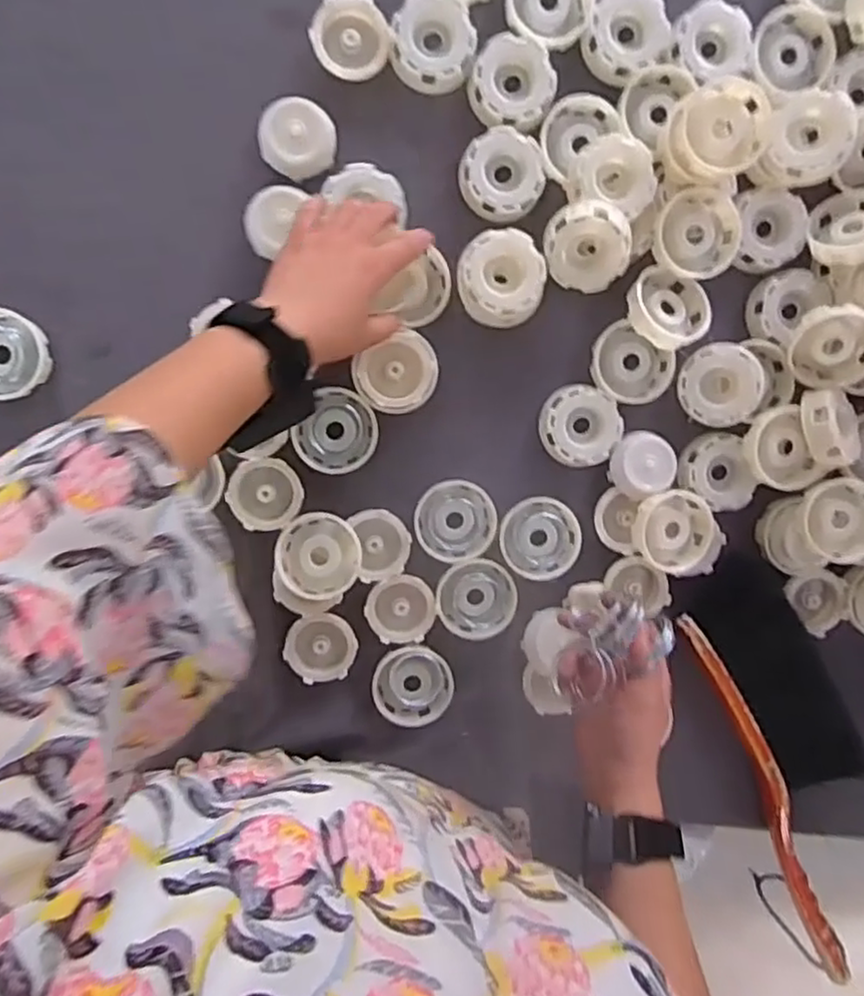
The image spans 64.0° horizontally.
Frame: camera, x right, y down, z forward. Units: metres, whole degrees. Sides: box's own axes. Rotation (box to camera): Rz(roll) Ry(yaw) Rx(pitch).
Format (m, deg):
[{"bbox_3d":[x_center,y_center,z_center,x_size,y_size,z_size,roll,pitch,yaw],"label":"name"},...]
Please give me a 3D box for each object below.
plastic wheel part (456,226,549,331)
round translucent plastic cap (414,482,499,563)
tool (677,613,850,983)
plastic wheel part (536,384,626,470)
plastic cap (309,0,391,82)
[{"bbox_3d":[0.054,-0.169,0.537,0.063,0.033,0.068,0,96,-4],"label":"plastic wheel part"},{"bbox_3d":[0.020,0.019,0.568,0.064,0.009,0.065,-6,96,-3],"label":"round translucent plastic cap"},{"bbox_3d":[0.296,0.266,0.602,0.027,0.024,0.372,-25,97,-1],"label":"tool"},{"bbox_3d":[0.122,-0.059,0.566,0.064,0.015,0.064,0,96,-4],"label":"plastic wheel part"},{"bbox_3d":[-0.061,-0.347,0.527,0.057,0.026,0.055,-6,96,-3],"label":"plastic cap"}]

